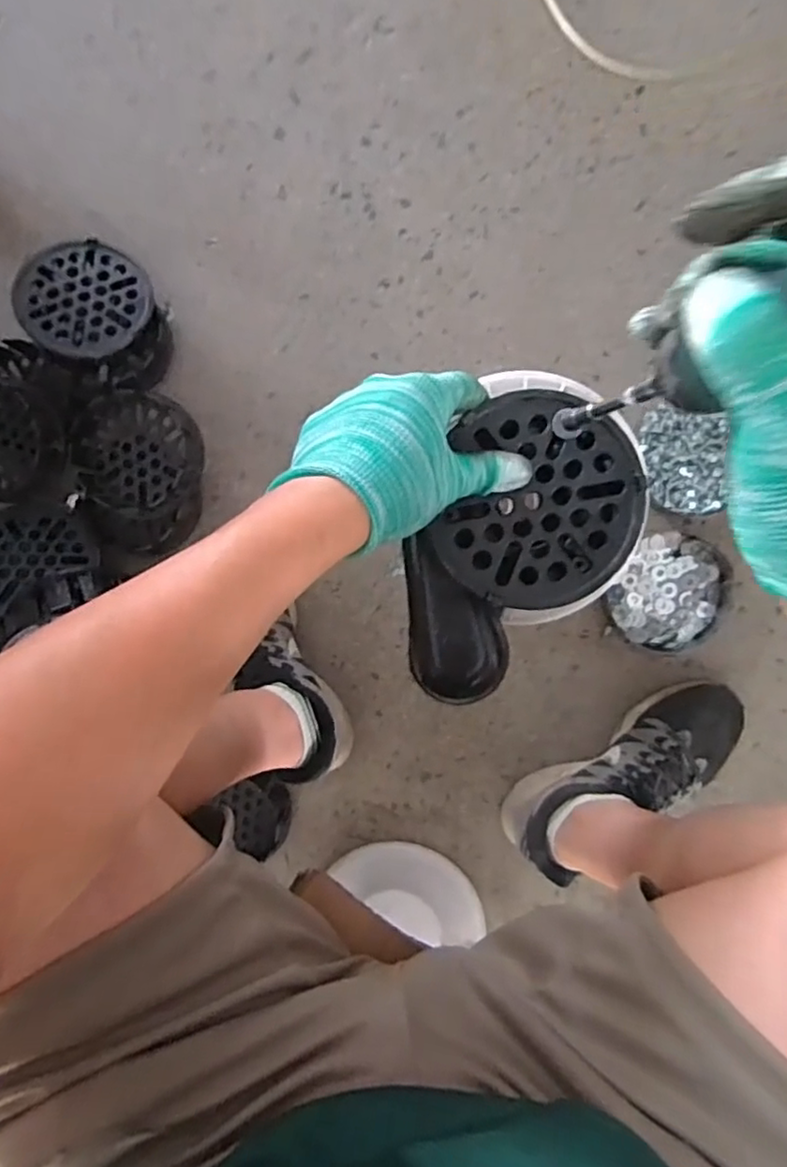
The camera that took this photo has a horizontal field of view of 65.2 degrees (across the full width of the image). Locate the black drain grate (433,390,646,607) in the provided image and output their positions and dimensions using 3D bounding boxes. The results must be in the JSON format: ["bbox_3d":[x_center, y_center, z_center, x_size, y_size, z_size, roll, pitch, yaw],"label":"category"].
[{"bbox_3d":[0.096,-0.050,0.391,0.118,0.010,0.130,18,97,0],"label":"black drain grate"}]

